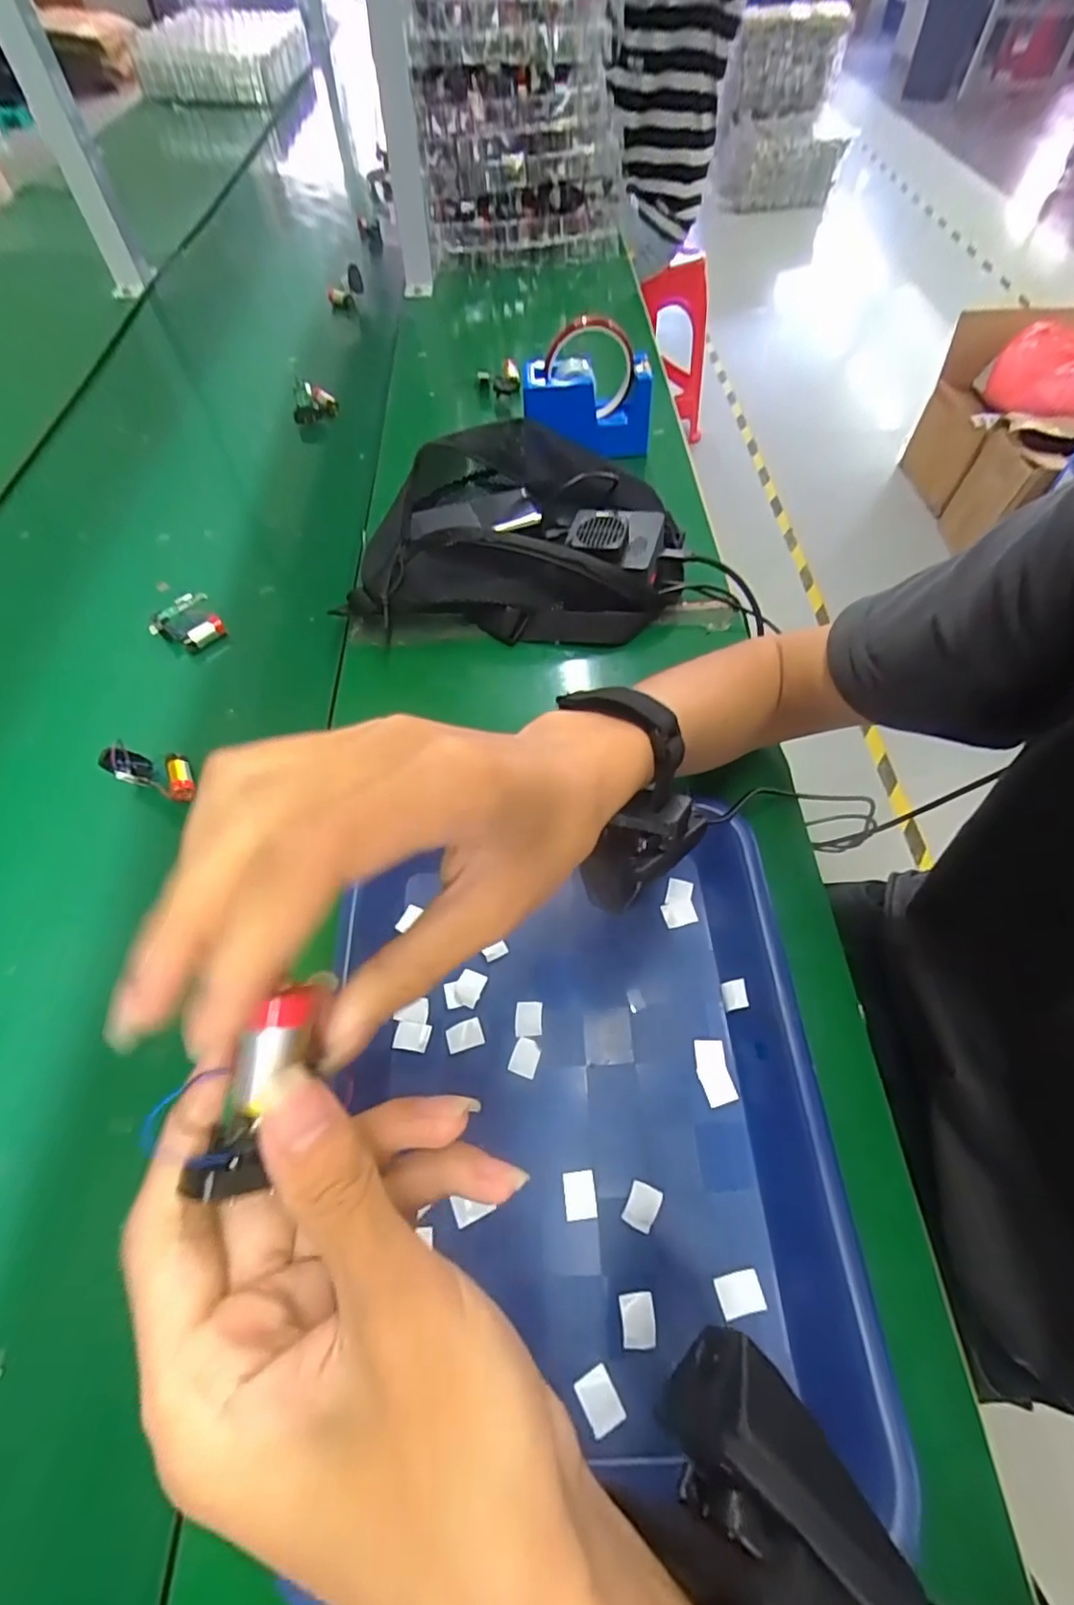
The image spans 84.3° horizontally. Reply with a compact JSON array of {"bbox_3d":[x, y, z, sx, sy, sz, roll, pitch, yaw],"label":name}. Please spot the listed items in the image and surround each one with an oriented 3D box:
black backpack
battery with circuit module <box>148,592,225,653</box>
[{"bbox_3d":[-0.009,-0.226,0.509,0.264,0.100,0.191,14,60,8],"label":"black backpack"},{"bbox_3d":[-0.307,-0.156,0.521,0.052,0.020,0.052,-39,66,-20],"label":"battery with circuit module"}]

